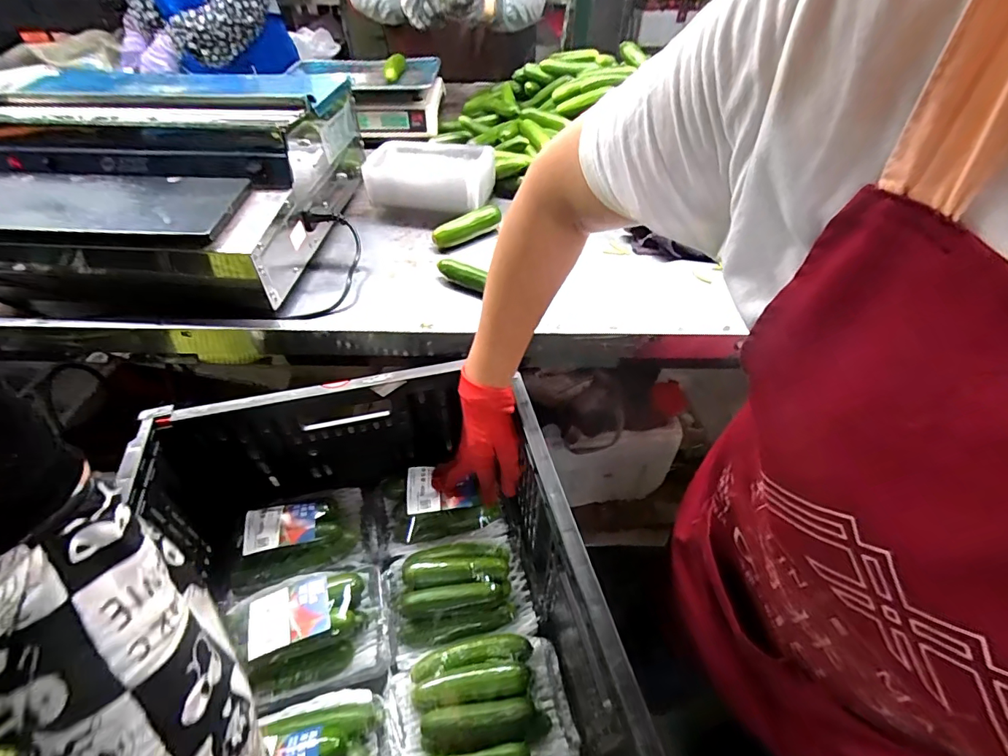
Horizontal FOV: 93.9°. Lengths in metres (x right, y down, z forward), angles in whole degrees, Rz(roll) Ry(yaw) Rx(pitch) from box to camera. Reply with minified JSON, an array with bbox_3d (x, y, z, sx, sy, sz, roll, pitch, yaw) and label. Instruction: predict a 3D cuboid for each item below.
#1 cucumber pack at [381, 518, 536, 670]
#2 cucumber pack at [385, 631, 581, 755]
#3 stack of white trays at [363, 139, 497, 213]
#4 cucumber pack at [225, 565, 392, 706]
[{"bbox_3d":[-0.055,0.230,0.519,0.158,0.039,0.126,-11,46,-11],"label":"cucumber pack"},{"bbox_3d":[-0.024,0.309,0.446,0.172,0.047,0.115,-10,46,-10],"label":"cucumber pack"},{"bbox_3d":[-0.118,-0.319,0.756,0.203,0.079,0.104,-11,46,-11],"label":"stack of white trays"},{"bbox_3d":[-0.208,0.256,0.489,0.165,0.045,0.117,-10,46,-10],"label":"cucumber pack"}]

